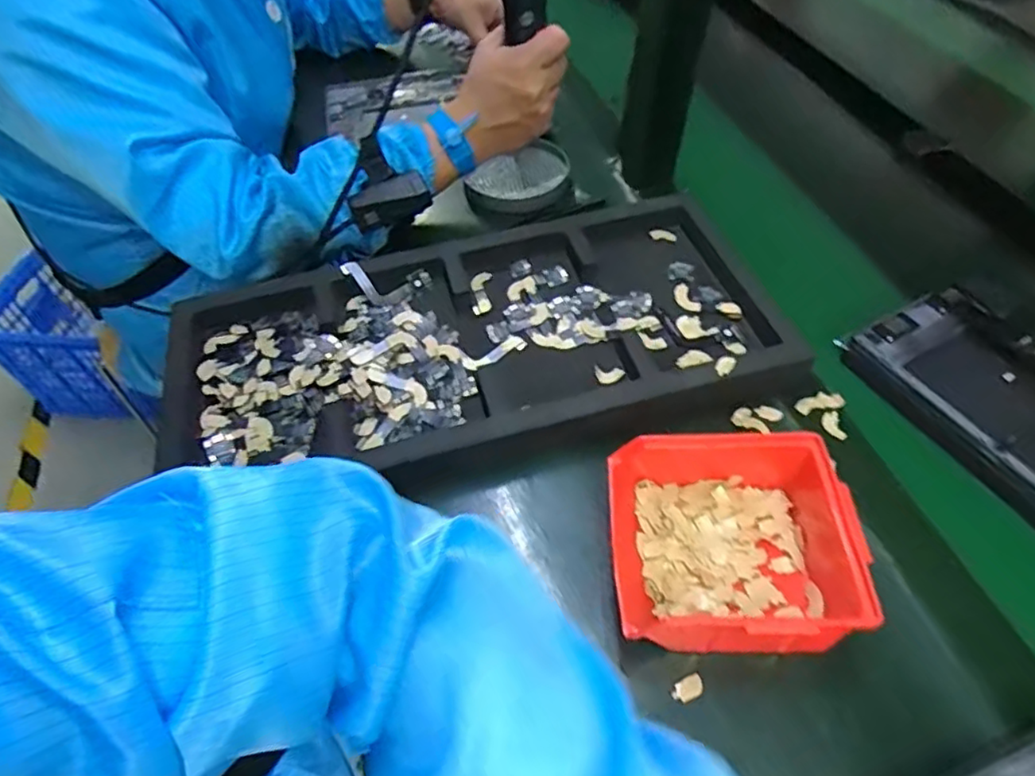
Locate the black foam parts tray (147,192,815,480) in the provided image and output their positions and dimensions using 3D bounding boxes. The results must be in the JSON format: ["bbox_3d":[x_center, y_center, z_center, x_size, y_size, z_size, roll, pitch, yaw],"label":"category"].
[{"bbox_3d":[-0.040,-0.040,0.523,0.489,0.043,0.233,-13,53,-10],"label":"black foam parts tray"}]

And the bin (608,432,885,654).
[{"bbox_3d":[0.135,0.096,0.390,0.145,0.066,0.122,1,52,1],"label":"bin"}]

